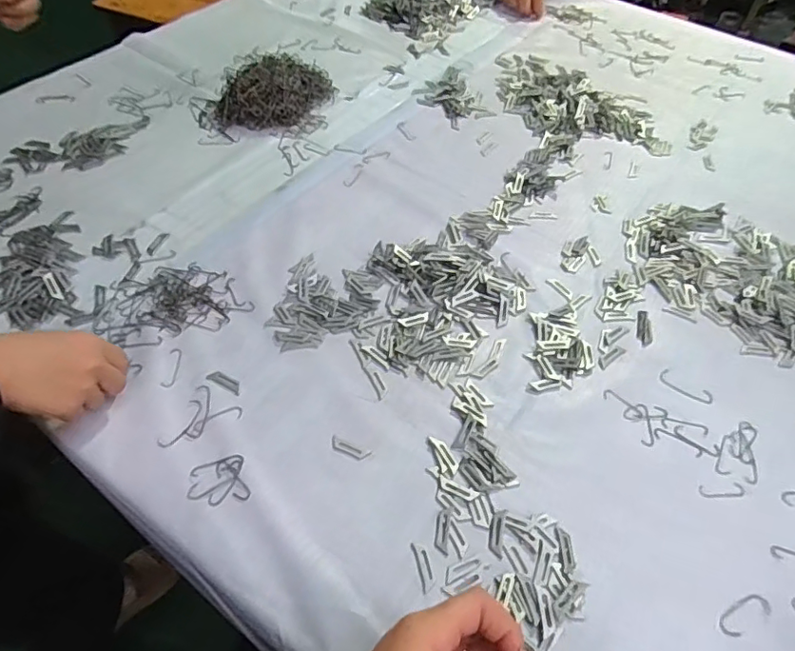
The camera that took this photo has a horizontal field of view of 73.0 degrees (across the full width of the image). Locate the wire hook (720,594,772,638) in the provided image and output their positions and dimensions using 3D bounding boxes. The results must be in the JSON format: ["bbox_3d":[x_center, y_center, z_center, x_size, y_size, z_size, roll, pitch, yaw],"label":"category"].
[{"bbox_3d":[0.258,0.214,0.398,0.047,0.004,0.016,-21,57,-18],"label":"wire hook"}]

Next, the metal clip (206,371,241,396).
[{"bbox_3d":[-0.160,0.053,0.501,0.035,0.004,0.013,23,54,14],"label":"metal clip"}]

